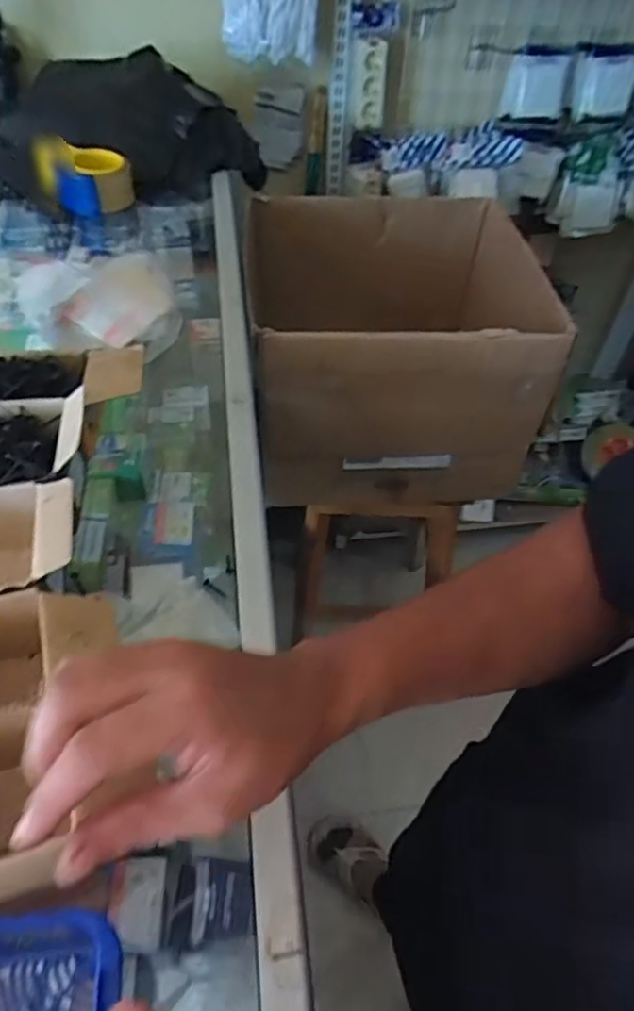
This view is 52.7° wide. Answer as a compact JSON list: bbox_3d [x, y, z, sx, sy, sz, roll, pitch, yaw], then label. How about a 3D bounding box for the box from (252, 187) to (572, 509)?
[{"bbox_3d":[0.126,-0.294,1.095,0.463,0.310,0.509,-2,50,-5],"label":"box"}]

